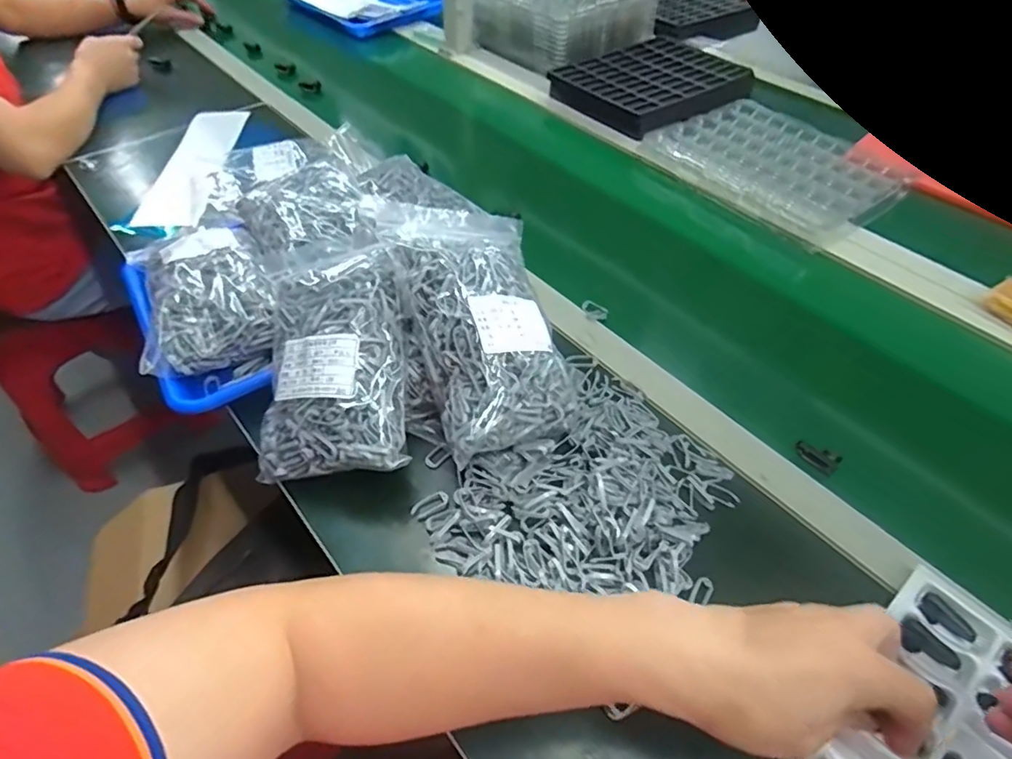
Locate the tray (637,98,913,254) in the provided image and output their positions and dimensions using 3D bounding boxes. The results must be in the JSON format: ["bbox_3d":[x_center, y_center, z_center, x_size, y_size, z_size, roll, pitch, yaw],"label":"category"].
[{"bbox_3d":[0.377,-0.300,0.760,0.252,0.016,0.287,-30,57,-23],"label":"tray"}]

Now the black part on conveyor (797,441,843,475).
[{"bbox_3d":[0.271,0.067,0.483,0.036,0.011,0.018,30,56,22],"label":"black part on conveyor"}]

